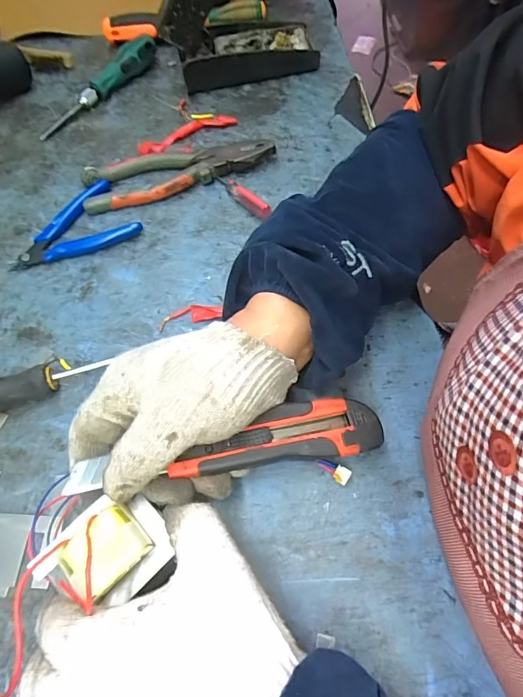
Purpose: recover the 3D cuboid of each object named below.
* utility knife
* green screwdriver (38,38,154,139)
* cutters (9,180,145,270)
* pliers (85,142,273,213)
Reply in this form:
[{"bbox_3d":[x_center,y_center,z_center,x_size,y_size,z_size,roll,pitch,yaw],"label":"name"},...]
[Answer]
[{"bbox_3d":[0.013,0.059,0.279,0.133,0.013,0.038,-9,63,-13],"label":"utility knife"},{"bbox_3d":[-0.188,-0.312,0.499,0.031,0.028,0.183,34,70,18],"label":"green screwdriver"},{"bbox_3d":[-0.184,-0.122,0.415,0.118,0.015,0.083,-21,64,-8],"label":"cutters"},{"bbox_3d":[-0.083,-0.177,0.431,0.190,0.021,0.051,-12,64,-4],"label":"pliers"}]

